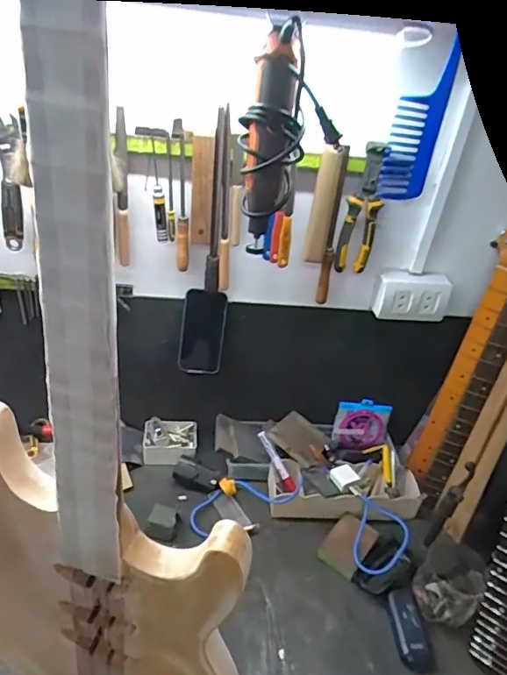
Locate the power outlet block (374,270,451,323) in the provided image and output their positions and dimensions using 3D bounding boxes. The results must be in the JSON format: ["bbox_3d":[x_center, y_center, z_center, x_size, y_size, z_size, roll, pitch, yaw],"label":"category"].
[{"bbox_3d":[0.280,-0.069,0.881,0.124,0.083,0.034,4,33,-6],"label":"power outlet block"}]

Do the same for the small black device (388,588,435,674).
[{"bbox_3d":[0.237,0.444,0.758,0.052,0.017,0.115,3,33,-7],"label":"small black device"}]

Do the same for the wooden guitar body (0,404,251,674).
[{"bbox_3d":[-0.154,0.282,0.517,0.296,0.435,0.050,13,33,9],"label":"wooden guitar body"}]

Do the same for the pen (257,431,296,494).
[{"bbox_3d":[0.043,0.234,0.936,0.021,0.017,0.122,-17,67,-33],"label":"pen"}]

